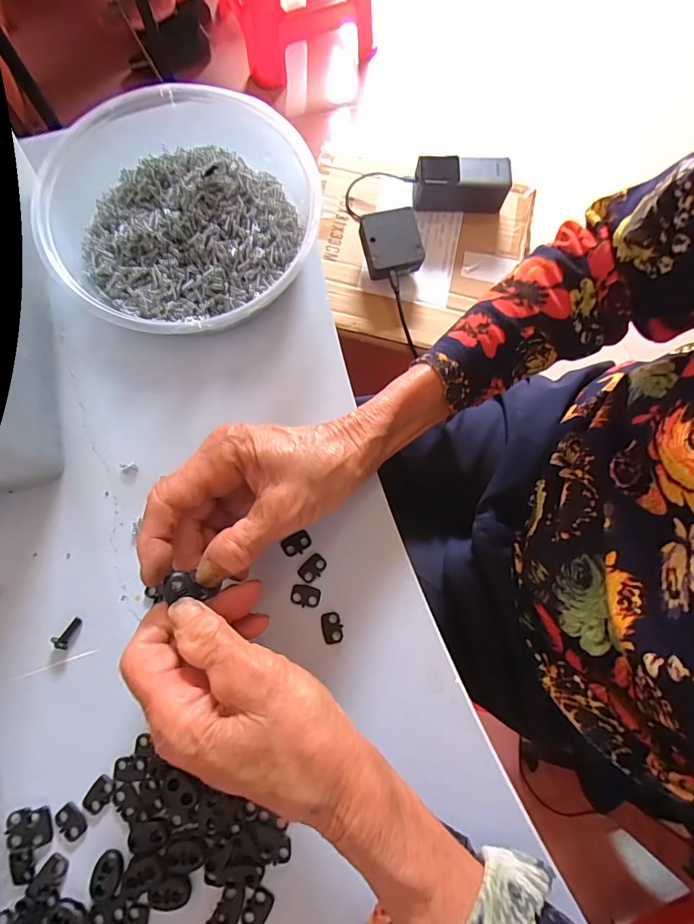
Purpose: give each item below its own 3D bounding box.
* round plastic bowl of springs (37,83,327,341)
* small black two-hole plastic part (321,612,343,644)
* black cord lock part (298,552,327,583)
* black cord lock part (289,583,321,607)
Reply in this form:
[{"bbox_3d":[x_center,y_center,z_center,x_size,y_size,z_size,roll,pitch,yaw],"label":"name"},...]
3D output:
[{"bbox_3d":[-0.133,-0.187,0.314,0.220,0.053,0.179,42,79,11],"label":"round plastic bowl of springs"},{"bbox_3d":[-0.009,0.102,0.266,0.013,0.004,0.018,-14,75,-4],"label":"small black two-hole plastic part"},{"bbox_3d":[-0.022,0.068,0.275,0.013,0.004,0.018,42,79,11],"label":"black cord lock part"},{"bbox_3d":[-0.026,0.084,0.271,0.019,0.004,0.012,11,75,3],"label":"black cord lock part"}]

